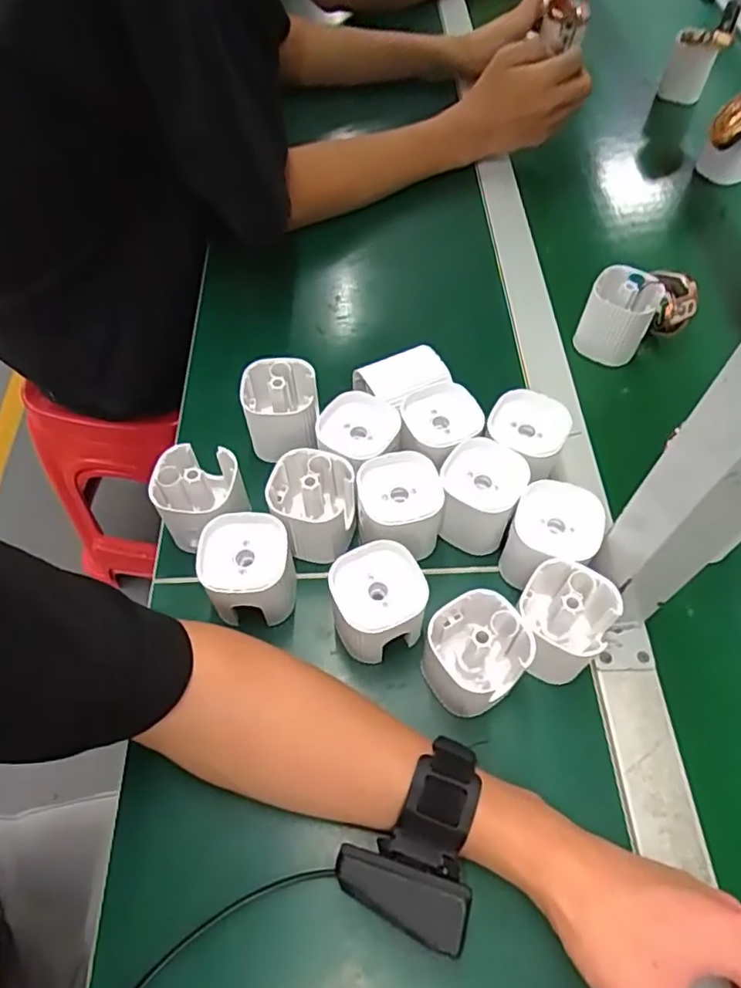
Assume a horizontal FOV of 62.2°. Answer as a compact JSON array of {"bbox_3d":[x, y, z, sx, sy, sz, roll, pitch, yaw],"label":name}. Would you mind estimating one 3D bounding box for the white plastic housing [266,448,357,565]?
[{"bbox_3d":[-0.039,0.009,0.428,0.056,0.065,0.059,1,57,-1],"label":"white plastic housing"}]

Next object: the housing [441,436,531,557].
[{"bbox_3d":[0.075,0.003,0.430,0.054,0.061,0.056,18,58,10],"label":"housing"}]

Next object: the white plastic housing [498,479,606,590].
[{"bbox_3d":[0.119,0.032,0.407,0.053,0.062,0.056,1,57,-1],"label":"white plastic housing"}]

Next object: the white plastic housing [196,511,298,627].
[{"bbox_3d":[-0.079,0.054,0.403,0.057,0.067,0.057,-12,58,-9],"label":"white plastic housing"}]

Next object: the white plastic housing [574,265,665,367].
[{"bbox_3d":[0.214,-0.152,0.531,0.051,0.068,0.048,1,57,-1],"label":"white plastic housing"}]

